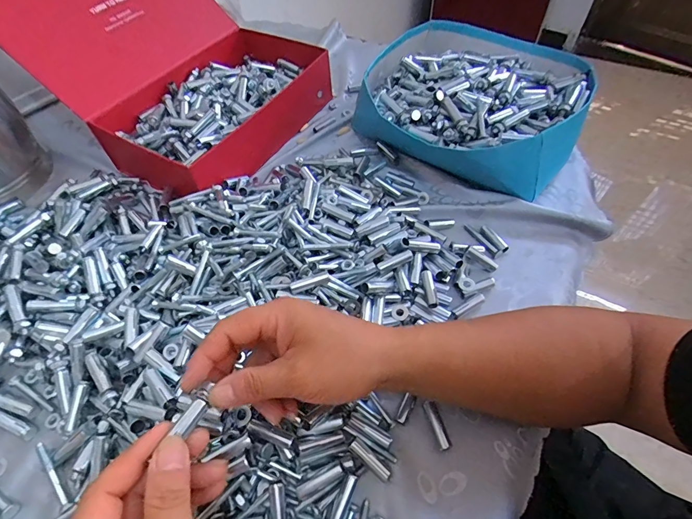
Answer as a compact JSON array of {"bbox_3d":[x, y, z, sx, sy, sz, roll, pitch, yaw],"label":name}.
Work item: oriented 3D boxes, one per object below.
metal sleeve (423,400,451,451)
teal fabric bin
[{"bbox_3d":[0.078,0.141,0.319,0.010,0.012,0.039,-14,56,-9],"label":"metal sleeve"},{"bbox_3d":[0.175,-0.222,0.525,0.282,0.087,0.281,26,59,18],"label":"teal fabric bin"}]

